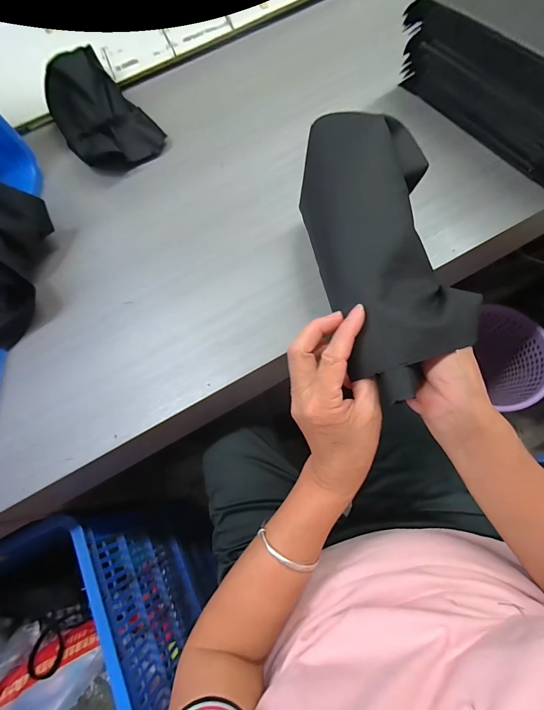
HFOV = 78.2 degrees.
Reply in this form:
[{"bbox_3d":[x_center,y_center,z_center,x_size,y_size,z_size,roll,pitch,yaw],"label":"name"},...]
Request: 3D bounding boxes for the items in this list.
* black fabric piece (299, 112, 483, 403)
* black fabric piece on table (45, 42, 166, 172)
[{"bbox_3d":[0.109,-0.106,0.322,0.124,0.068,0.292,-8,69,0],"label":"black fabric piece"},{"bbox_3d":[-0.274,-0.384,0.529,0.131,0.077,0.188,-35,74,-6],"label":"black fabric piece on table"}]

